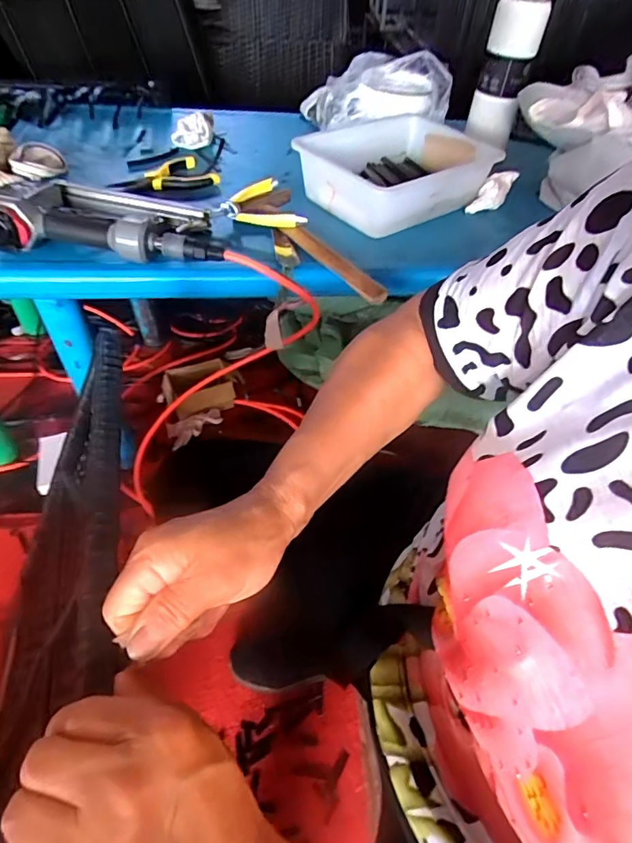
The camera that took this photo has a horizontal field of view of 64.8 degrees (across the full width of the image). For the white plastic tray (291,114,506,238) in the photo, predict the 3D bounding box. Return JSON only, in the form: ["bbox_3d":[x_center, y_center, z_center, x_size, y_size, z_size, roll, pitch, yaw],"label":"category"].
[{"bbox_3d":[0.143,-0.393,0.776,0.325,0.081,0.193,-30,57,-28],"label":"white plastic tray"}]

